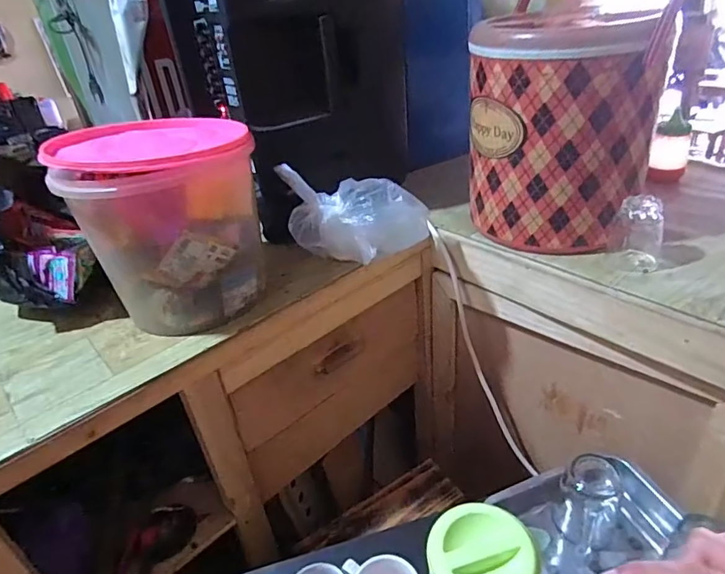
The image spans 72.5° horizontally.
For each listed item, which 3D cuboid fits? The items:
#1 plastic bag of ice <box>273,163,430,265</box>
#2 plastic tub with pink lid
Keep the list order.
[{"bbox_3d":[-0.004,-0.112,0.777,0.218,0.138,0.105,-10,34,-4],"label":"plastic bag of ice"},{"bbox_3d":[-0.276,-0.109,0.738,0.227,0.246,0.284,-18,35,-15],"label":"plastic tub with pink lid"}]

